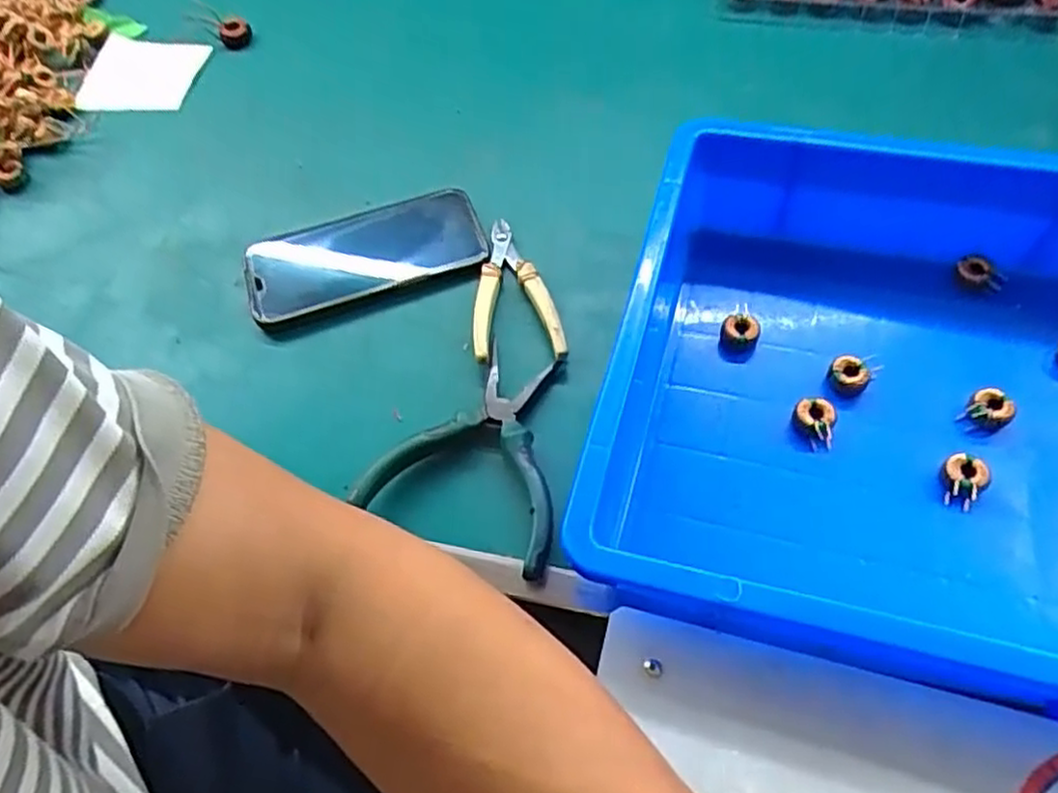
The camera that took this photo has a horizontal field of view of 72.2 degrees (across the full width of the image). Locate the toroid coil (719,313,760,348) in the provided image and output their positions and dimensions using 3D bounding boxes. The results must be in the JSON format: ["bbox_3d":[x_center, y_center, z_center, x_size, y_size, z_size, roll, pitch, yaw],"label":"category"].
[{"bbox_3d":[0.129,-0.042,0.442,0.022,0.009,0.022,-2,60,3],"label":"toroid coil"}]

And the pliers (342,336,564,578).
[{"bbox_3d":[-0.022,0.026,0.420,0.122,0.025,0.124,22,64,16],"label":"pliers"}]

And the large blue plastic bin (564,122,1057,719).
[{"bbox_3d":[0.263,0.010,0.365,0.431,0.092,0.280,11,61,11],"label":"large blue plastic bin"}]

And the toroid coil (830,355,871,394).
[{"bbox_3d":[0.186,-0.013,0.421,0.021,0.008,0.020,-2,60,3],"label":"toroid coil"}]

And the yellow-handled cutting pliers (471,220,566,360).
[{"bbox_3d":[-0.008,-0.073,0.481,0.056,0.020,0.118,-4,60,2],"label":"yellow-handled cutting pliers"}]

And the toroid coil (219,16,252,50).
[{"bbox_3d":[-0.264,-0.327,0.651,0.027,0.018,0.028,-2,60,3],"label":"toroid coil"}]

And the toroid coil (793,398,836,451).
[{"bbox_3d":[0.161,0.015,0.408,0.021,0.012,0.027,3,60,6],"label":"toroid coil"}]

